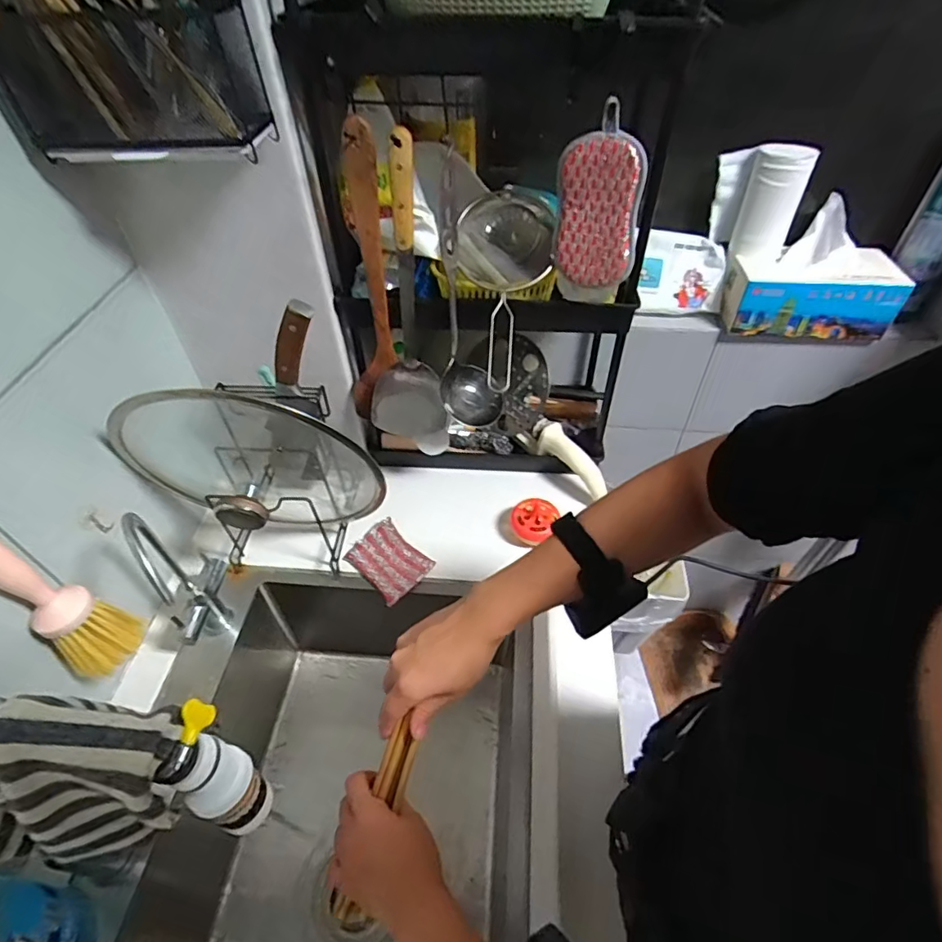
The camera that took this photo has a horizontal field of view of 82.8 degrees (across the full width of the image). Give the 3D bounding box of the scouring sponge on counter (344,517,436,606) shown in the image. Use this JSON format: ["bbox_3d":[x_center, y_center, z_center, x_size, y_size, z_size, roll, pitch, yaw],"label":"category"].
[{"bbox_3d":[-0.115,0.124,0.751,0.107,0.020,0.081,35,57,29],"label":"scouring sponge on counter"}]

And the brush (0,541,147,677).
[{"bbox_3d":[-0.390,0.123,0.508,0.046,0.201,0.064,28,54,25],"label":"brush"}]

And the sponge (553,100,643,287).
[{"bbox_3d":[0.132,-0.275,0.554,0.087,0.157,0.027,18,51,18],"label":"sponge"}]

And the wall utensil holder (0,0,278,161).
[{"bbox_3d":[-0.311,-0.353,0.459,0.233,0.132,0.088,8,48,9],"label":"wall utensil holder"}]

